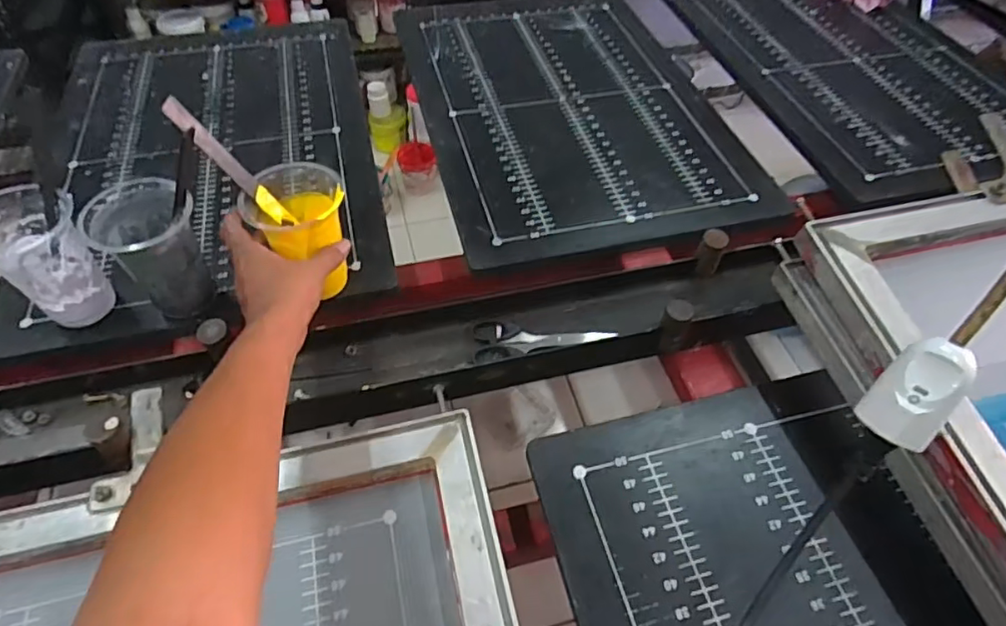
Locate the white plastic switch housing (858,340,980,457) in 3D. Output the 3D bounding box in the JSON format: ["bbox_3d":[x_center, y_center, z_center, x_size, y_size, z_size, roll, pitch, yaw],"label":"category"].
[{"bbox_3d":[0.247,0.048,0.345,0.041,0.026,0.065,45,109,33],"label":"white plastic switch housing"}]

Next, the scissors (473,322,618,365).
[{"bbox_3d":[0.038,0.023,0.562,0.132,0.018,0.047,-5,53,-5],"label":"scissors"}]

